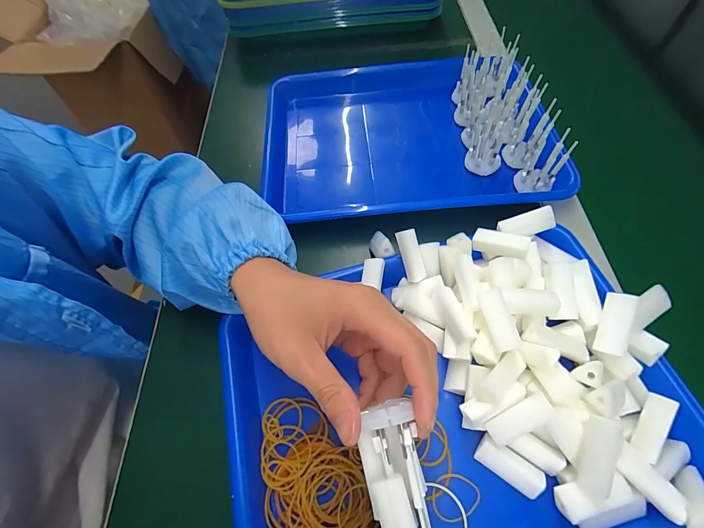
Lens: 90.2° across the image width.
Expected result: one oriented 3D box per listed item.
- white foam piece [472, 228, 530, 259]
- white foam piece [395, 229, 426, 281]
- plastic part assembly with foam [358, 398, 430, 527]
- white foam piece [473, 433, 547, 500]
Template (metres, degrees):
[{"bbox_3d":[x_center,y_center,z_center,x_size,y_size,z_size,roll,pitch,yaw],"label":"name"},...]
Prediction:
[{"bbox_3d":[0.131,-0.018,0.307,0.044,0.016,0.018,16,55,35],"label":"white foam piece"},{"bbox_3d":[0.052,-0.007,0.313,0.014,0.014,0.047,-19,100,-12],"label":"white foam piece"},{"bbox_3d":[0.023,0.115,0.191,0.030,0.021,0.074,-8,73,-5],"label":"plastic part assembly with foam"},{"bbox_3d":[0.112,0.144,0.250,0.047,0.014,0.018,30,66,18],"label":"white foam piece"}]

